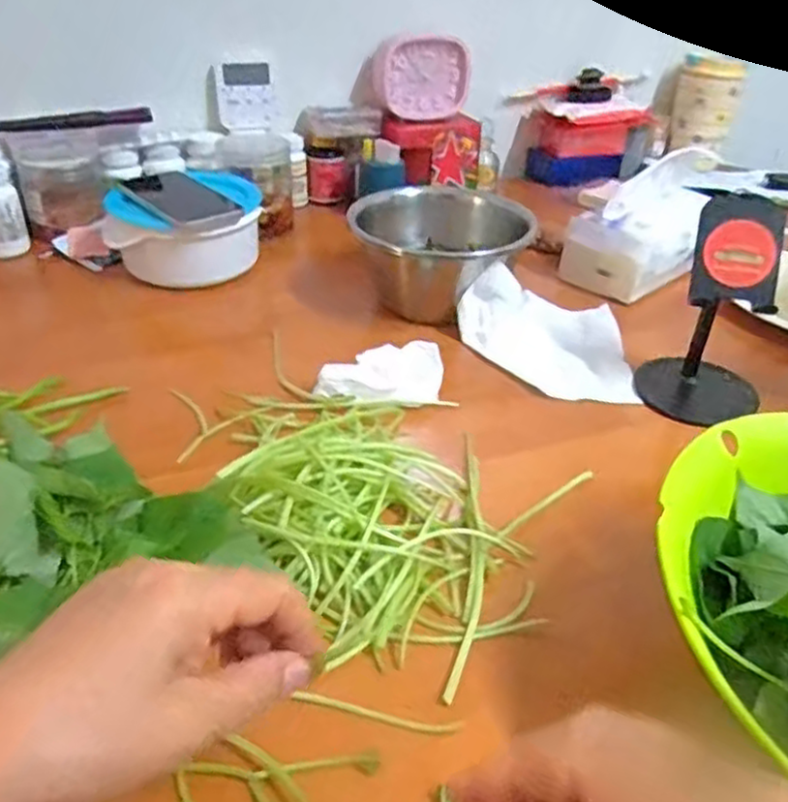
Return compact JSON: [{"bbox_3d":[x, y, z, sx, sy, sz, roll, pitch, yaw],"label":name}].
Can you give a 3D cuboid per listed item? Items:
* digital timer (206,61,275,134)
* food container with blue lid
[{"bbox_3d":[-0.187,-0.371,0.881,0.081,0.079,0.033,-18,40,-26],"label":"digital timer"},{"bbox_3d":[-0.210,-0.175,0.755,0.130,0.084,0.152,18,38,21],"label":"food container with blue lid"}]

